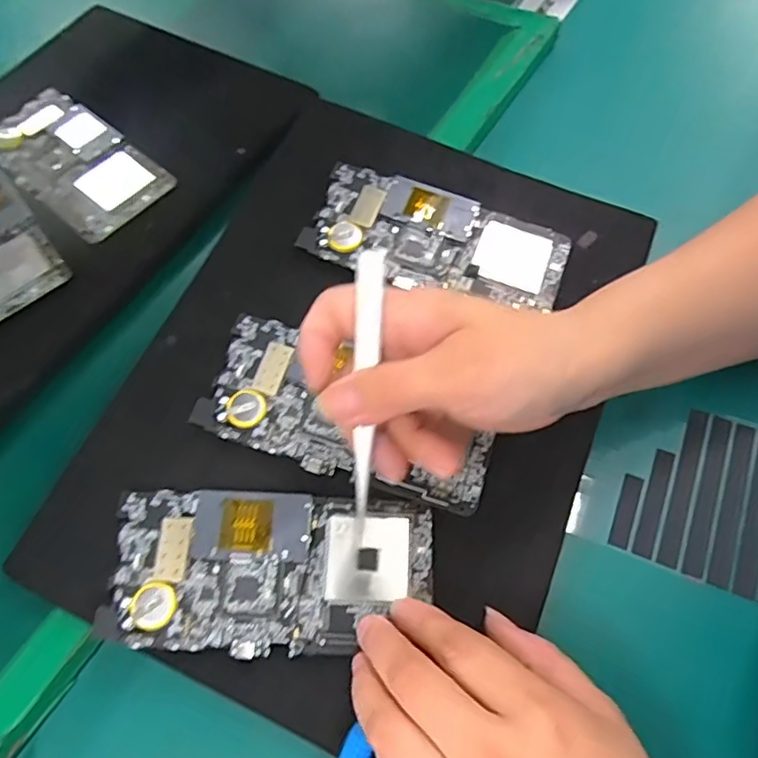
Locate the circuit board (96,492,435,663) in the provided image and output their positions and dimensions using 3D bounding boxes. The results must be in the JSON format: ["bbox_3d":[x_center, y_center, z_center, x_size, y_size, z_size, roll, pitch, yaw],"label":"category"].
[{"bbox_3d":[-0.051,0.092,0.283,0.152,0.006,0.074,0,66,-4],"label":"circuit board"}]

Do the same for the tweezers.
[{"bbox_3d":[-0.005,0.003,0.245,0.011,0.004,0.116,3,88,2],"label":"tweezers"}]

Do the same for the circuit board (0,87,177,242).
[{"bbox_3d":[-0.219,-0.156,0.413,0.148,0.005,0.074,36,72,22],"label":"circuit board"}]

